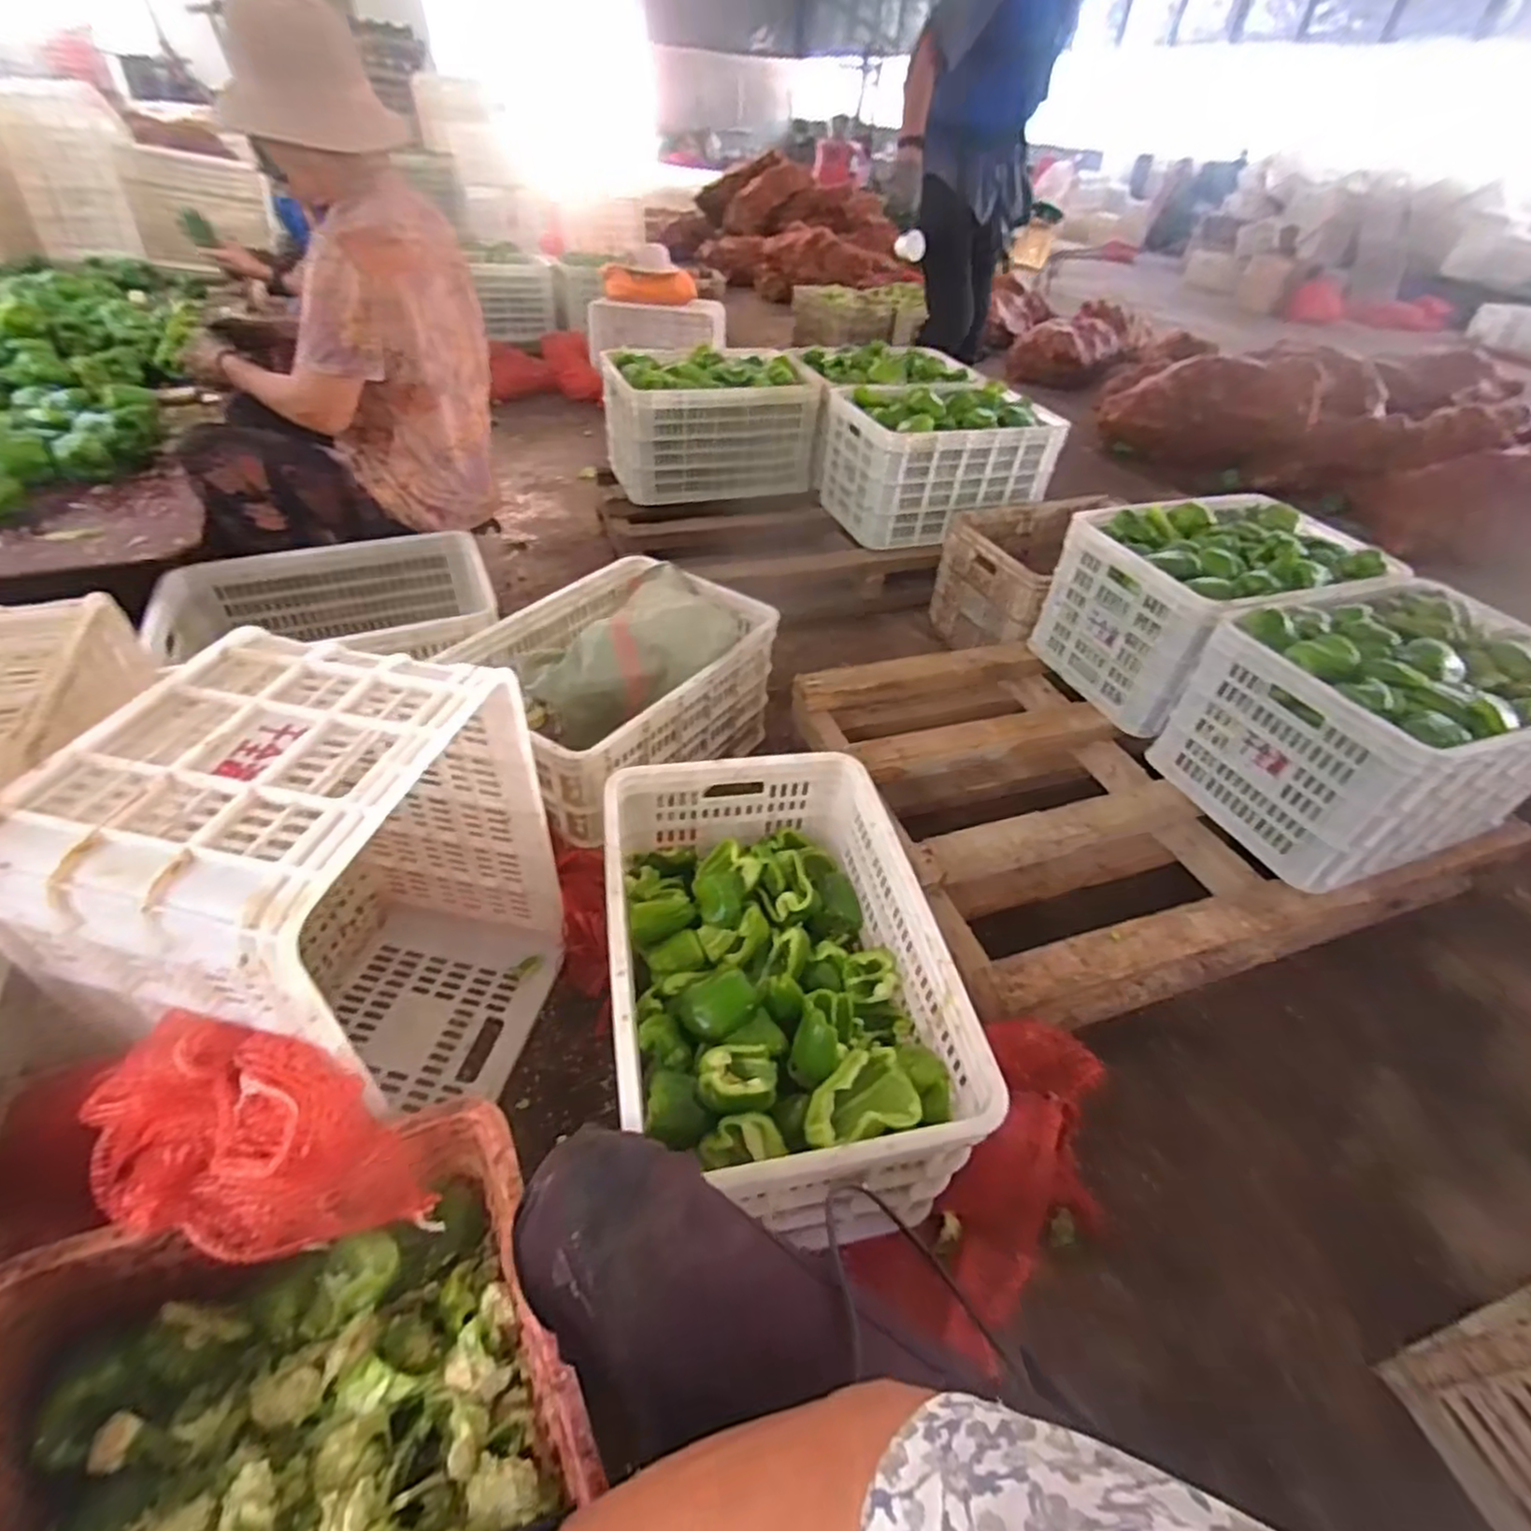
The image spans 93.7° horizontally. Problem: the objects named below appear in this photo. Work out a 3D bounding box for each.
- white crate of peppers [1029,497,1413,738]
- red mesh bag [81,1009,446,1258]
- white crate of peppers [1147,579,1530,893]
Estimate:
[{"bbox_3d":[0.870,-0.315,1.432,0.505,0.302,0.361,-12,45,-20],"label":"white crate of peppers"},{"bbox_3d":[-0.378,0.297,0.544,0.208,0.146,0.125,13,42,7],"label":"red mesh bag"},{"bbox_3d":[1.014,-0.071,1.206,0.539,0.293,0.373,-11,44,-19],"label":"white crate of peppers"}]

